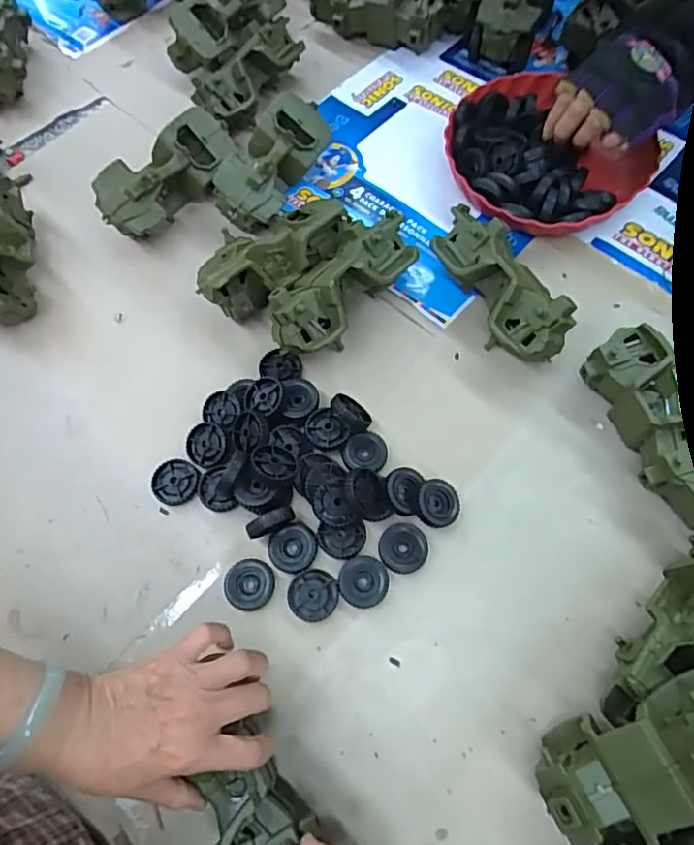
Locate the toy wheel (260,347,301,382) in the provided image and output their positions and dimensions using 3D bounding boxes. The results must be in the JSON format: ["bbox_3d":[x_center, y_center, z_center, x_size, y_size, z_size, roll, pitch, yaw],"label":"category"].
[{"bbox_3d":[-0.069,-0.059,0.582,0.044,0.016,0.040,-1,65,2],"label":"toy wheel"}]

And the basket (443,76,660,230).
[{"bbox_3d":[0.223,-0.311,0.668,0.218,0.055,0.230,-1,65,2],"label":"basket"}]

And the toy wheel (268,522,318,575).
[{"bbox_3d":[-0.048,0.115,0.508,0.044,0.009,0.042,-1,65,2],"label":"toy wheel"}]

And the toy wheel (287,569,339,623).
[{"bbox_3d":[-0.030,0.152,0.491,0.043,0.008,0.043,-7,65,-2],"label":"toy wheel"}]

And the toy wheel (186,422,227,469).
[{"bbox_3d":[-0.137,0.024,0.545,0.039,0.011,0.043,-14,65,-4],"label":"toy wheel"}]

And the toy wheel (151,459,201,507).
[{"bbox_3d":[-0.165,0.058,0.538,0.044,0.010,0.043,-1,65,2],"label":"toy wheel"}]

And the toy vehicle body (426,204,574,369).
[{"bbox_3d":[0.154,-0.140,0.580,0.068,0.079,0.190,-26,67,-10],"label":"toy vehicle body"}]

